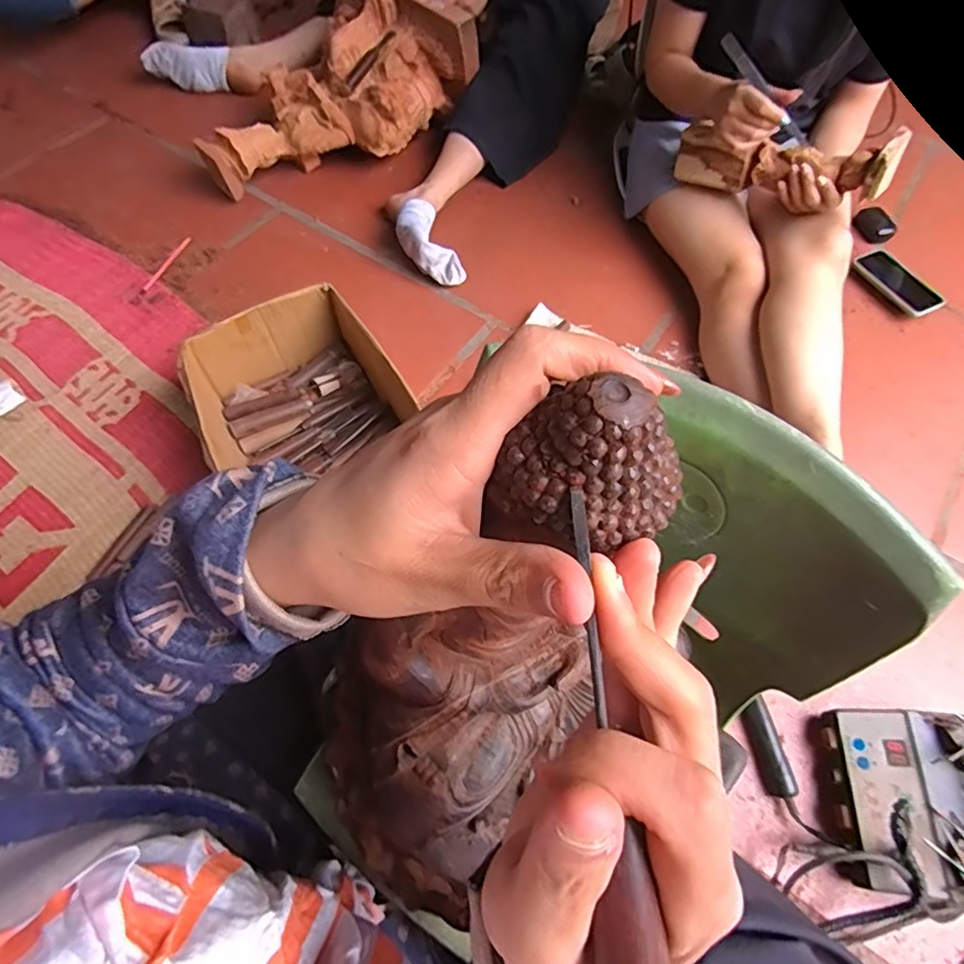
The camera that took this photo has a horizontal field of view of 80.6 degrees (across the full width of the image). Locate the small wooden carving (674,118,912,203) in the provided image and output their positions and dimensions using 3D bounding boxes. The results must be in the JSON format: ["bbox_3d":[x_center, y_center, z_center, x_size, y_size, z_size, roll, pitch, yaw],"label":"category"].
[{"bbox_3d":[0.443,-0.482,0.845,0.302,0.085,0.074,22,66,27],"label":"small wooden carving"}]

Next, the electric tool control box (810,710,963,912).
[{"bbox_3d":[0.490,0.347,0.611,0.208,0.095,0.180,7,63,3],"label":"electric tool control box"}]

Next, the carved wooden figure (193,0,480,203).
[{"bbox_3d":[-0.280,-0.725,1.093,0.530,0.154,0.235,-30,68,1],"label":"carved wooden figure"}]

